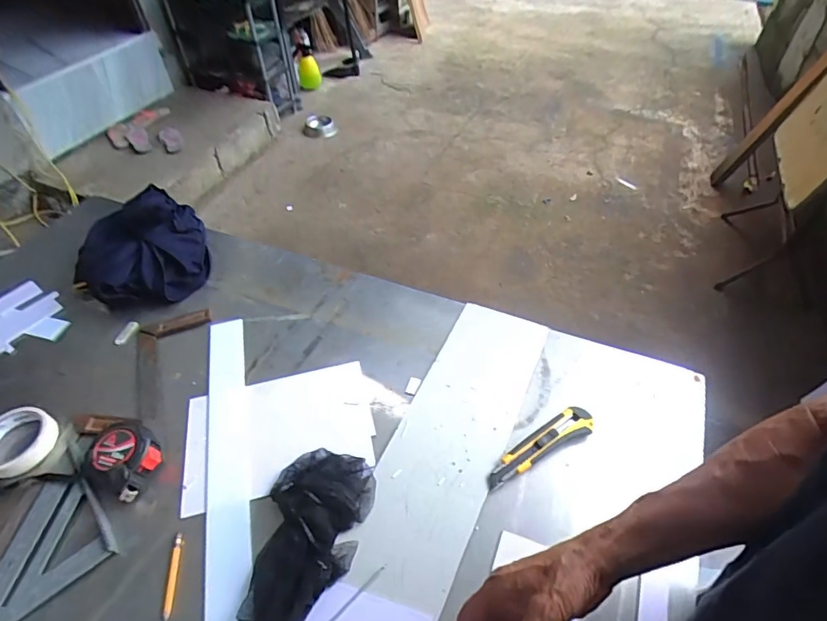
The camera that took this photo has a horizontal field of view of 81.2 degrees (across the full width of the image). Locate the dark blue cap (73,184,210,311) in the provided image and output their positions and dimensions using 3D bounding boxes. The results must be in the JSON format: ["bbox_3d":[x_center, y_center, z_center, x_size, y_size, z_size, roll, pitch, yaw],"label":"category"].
[{"bbox_3d":[-0.474,-0.110,0.837,0.208,0.109,0.202,-1,48,1],"label":"dark blue cap"}]

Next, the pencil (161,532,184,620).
[{"bbox_3d":[-0.270,0.296,0.541,0.011,0.006,0.086,-6,48,-4],"label":"pencil"}]

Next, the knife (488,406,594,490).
[{"bbox_3d":[0.161,0.175,0.624,0.163,0.017,0.036,-23,51,-18],"label":"knife"}]

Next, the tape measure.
[{"bbox_3d":[-0.371,0.189,0.613,0.084,0.035,0.079,-1,48,1],"label":"tape measure"}]

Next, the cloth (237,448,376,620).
[{"bbox_3d":[-0.122,0.249,0.540,0.121,0.049,0.205,9,49,10],"label":"cloth"}]

